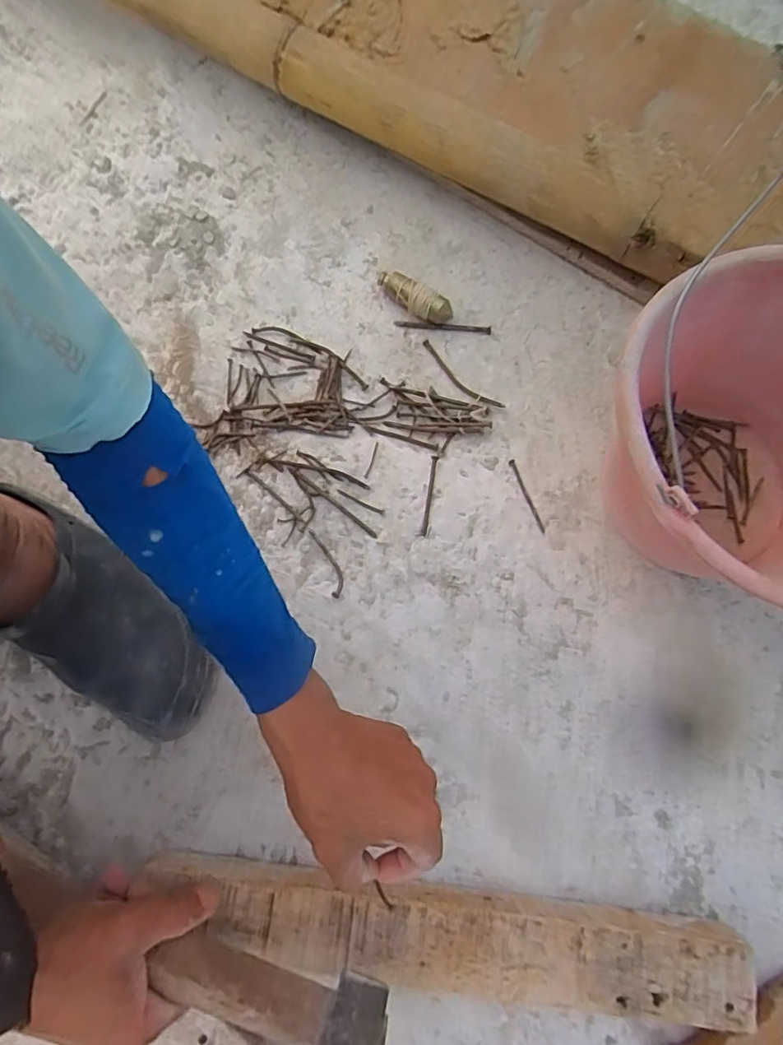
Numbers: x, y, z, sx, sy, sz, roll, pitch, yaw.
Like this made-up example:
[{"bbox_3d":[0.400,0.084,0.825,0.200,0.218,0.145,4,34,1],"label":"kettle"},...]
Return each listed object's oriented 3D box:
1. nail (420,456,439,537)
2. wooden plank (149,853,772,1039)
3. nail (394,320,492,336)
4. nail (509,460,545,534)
[{"bbox_3d":[0.035,-0.025,0.498,0.006,0.004,0.076,10,77,3],"label":"nail"},{"bbox_3d":[0.038,0.300,0.400,0.425,0.038,0.062,7,77,2],"label":"wooden plank"},{"bbox_3d":[0.051,-0.194,0.539,0.095,0.005,0.007,6,77,2],"label":"nail"},{"bbox_3d":[0.124,-0.025,0.498,0.006,0.004,0.074,-19,78,-4],"label":"nail"}]

